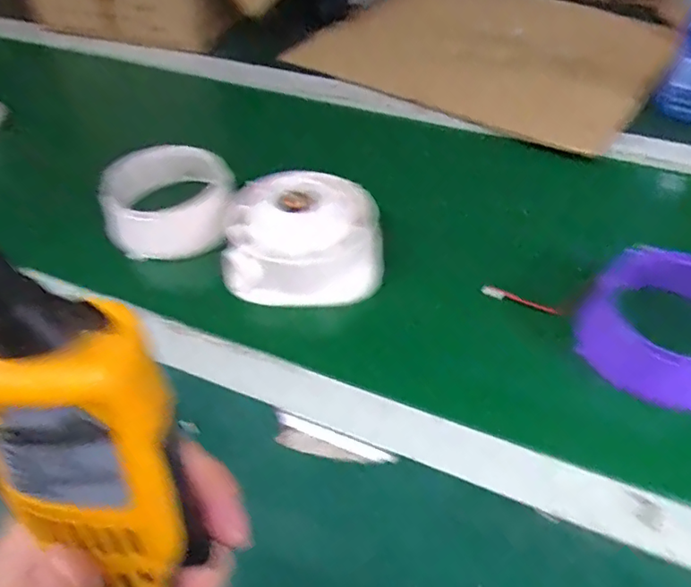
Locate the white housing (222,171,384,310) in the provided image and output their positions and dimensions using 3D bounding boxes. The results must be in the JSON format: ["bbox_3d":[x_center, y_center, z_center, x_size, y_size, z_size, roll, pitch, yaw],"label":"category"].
[{"bbox_3d":[-0.041,-0.054,0.530,0.141,0.070,0.113,-4,46,1],"label":"white housing"}]

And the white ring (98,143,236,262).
[{"bbox_3d":[-0.181,-0.095,0.583,0.124,0.069,0.132,-2,46,3],"label":"white ring"}]

